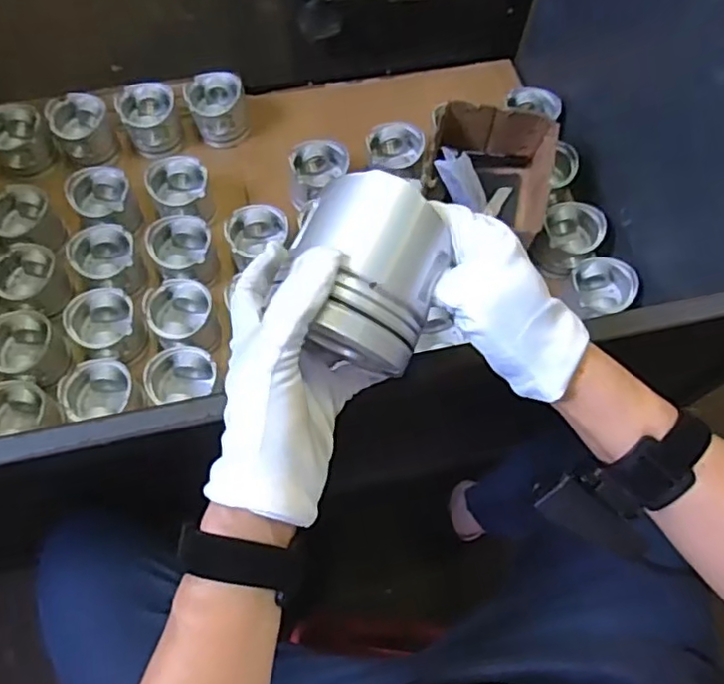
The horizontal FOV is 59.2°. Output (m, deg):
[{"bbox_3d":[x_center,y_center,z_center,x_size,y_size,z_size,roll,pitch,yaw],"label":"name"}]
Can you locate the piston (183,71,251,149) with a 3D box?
[{"bbox_3d":[-0.243,-0.391,1.080,0.095,0.075,0.101,-13,68,-8],"label":"piston"}]

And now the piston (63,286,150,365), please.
[{"bbox_3d":[-0.360,-0.021,0.909,0.100,0.071,0.090,28,68,9],"label":"piston"}]

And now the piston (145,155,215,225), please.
[{"bbox_3d":[-0.287,-0.231,1.016,0.096,0.077,0.100,-3,67,-4],"label":"piston"}]

